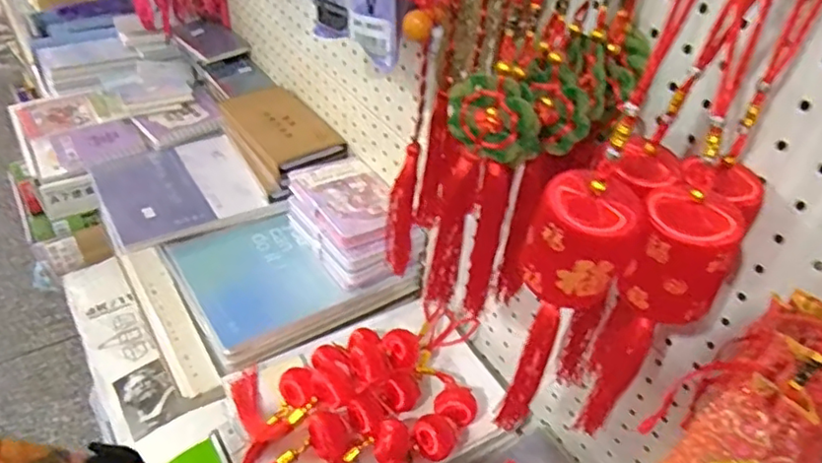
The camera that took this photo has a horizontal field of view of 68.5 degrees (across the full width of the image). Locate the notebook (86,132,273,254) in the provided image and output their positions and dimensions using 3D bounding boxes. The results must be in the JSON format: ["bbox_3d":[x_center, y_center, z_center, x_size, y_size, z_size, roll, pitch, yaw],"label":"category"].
[{"bbox_3d":[-0.318,-0.065,0.820,0.190,0.026,0.179,-20,49,-20],"label":"notebook"}]

